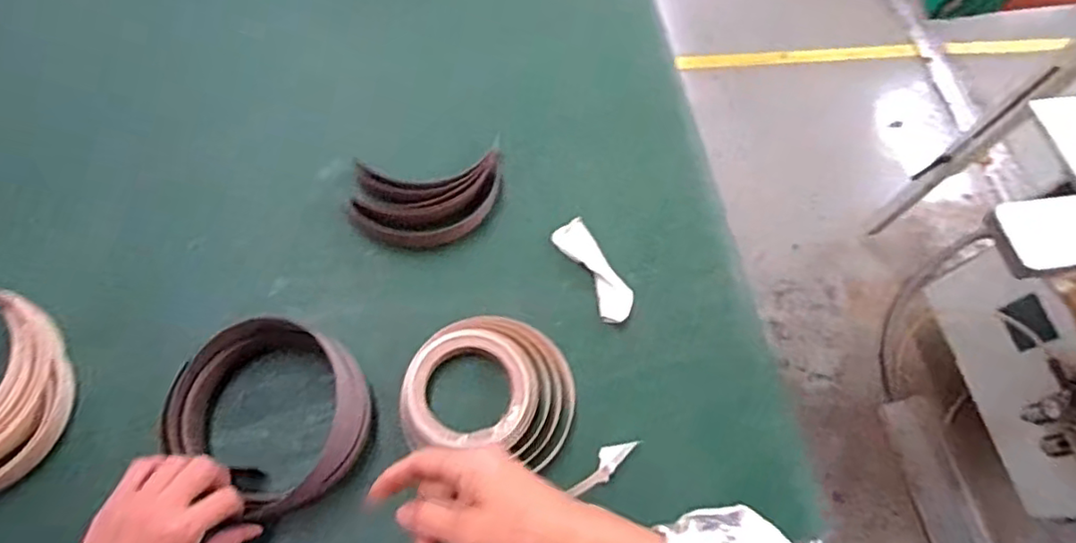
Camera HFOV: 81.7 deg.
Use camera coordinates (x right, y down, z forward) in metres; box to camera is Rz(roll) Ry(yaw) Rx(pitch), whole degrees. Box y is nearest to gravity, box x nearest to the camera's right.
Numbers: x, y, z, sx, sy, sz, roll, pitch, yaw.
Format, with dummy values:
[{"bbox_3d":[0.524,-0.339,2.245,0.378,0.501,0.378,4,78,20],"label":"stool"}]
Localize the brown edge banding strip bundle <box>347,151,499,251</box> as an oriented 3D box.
[{"bbox_3d":[-0.104,-0.068,0.592,0.141,0.027,0.083,-7,66,-10],"label":"brown edge banding strip bundle"}]

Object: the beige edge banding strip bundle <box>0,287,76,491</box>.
[{"bbox_3d":[-0.439,0.110,0.479,0.121,0.046,0.167,37,67,10],"label":"beige edge banding strip bundle"}]

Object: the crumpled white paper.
[{"bbox_3d":[0.054,-0.002,0.598,0.037,0.012,0.111,-26,71,-17],"label":"crumpled white paper"}]

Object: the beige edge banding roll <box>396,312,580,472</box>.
[{"bbox_3d":[-0.040,0.101,0.537,0.139,0.034,0.115,12,65,-1],"label":"beige edge banding roll"}]

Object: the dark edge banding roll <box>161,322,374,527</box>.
[{"bbox_3d":[-0.212,0.111,0.505,0.151,0.052,0.133,35,73,9],"label":"dark edge banding roll"}]

